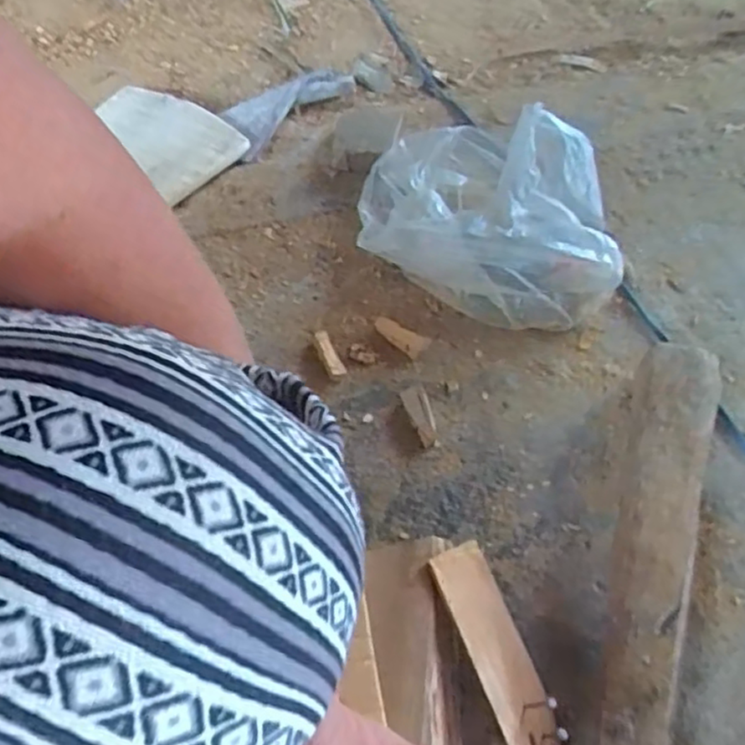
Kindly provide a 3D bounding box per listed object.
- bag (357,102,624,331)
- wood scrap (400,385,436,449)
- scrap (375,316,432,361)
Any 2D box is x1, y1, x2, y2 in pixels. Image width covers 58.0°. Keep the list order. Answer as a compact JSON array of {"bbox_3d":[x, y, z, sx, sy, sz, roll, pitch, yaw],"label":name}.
[{"bbox_3d":[0.106,-0.137,0.579,0.224,0.080,0.163,23,62,11],"label":"bag"},{"bbox_3d":[0.037,0.033,0.521,0.017,0.009,0.051,-17,62,-11],"label":"wood scrap"},{"bbox_3d":[0.022,-0.031,0.559,0.050,0.010,0.021,32,64,16],"label":"scrap"}]

